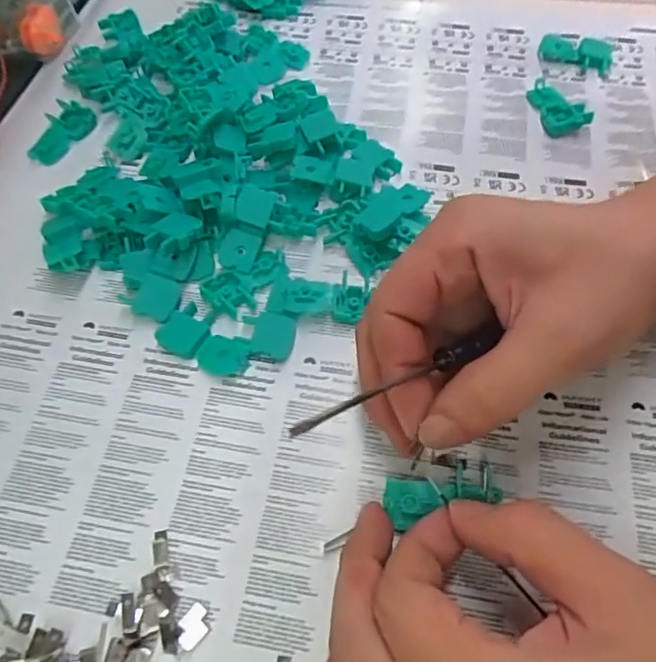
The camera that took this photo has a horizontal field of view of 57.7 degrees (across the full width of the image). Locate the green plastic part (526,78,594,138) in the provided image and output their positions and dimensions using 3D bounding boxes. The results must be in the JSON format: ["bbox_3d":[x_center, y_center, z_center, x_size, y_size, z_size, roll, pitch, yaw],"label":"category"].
[{"bbox_3d":[0.133,-0.130,0.344,0.027,0.009,0.046,-6,59,-3],"label":"green plastic part"}]

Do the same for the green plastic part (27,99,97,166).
[{"bbox_3d":[-0.153,-0.114,0.340,0.024,0.006,0.042,19,61,12],"label":"green plastic part"}]

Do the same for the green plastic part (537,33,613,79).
[{"bbox_3d":[0.155,-0.175,0.371,0.044,0.007,0.028,21,61,13],"label":"green plastic part"}]

